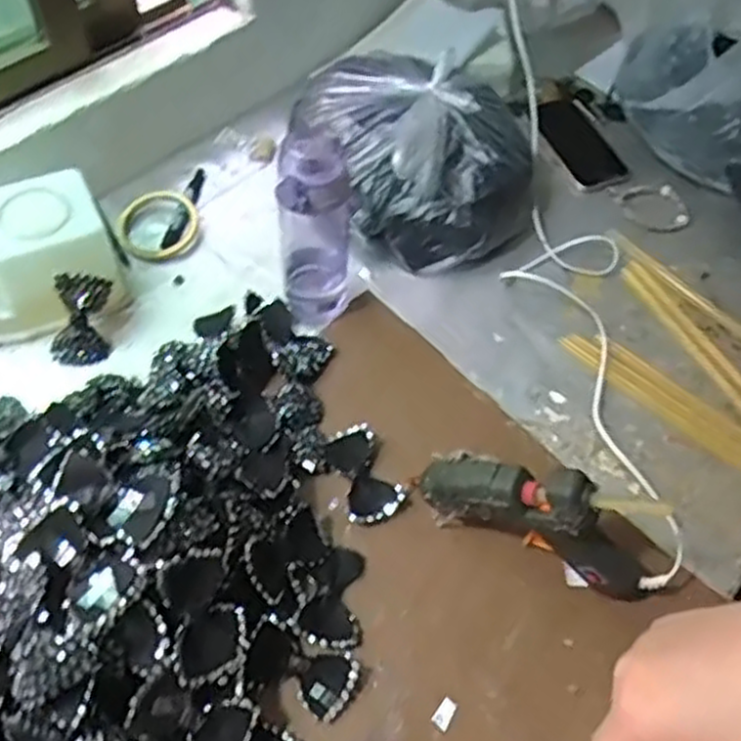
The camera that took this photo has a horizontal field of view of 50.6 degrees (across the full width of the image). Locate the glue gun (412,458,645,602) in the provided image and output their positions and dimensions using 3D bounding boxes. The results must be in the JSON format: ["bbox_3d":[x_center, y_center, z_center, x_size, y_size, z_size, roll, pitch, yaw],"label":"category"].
[{"bbox_3d":[0.142,0.124,0.660,0.210,0.139,0.047,27,59,13],"label":"glue gun"}]

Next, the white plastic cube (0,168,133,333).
[{"bbox_3d":[-0.323,-0.116,0.800,0.117,0.113,0.109,-21,61,-17],"label":"white plastic cube"}]

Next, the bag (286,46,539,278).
[{"bbox_3d":[0.048,-0.247,0.896,0.282,0.132,0.226,5,57,0],"label":"bag"}]

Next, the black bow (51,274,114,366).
[{"bbox_3d":[-0.294,-0.052,0.802,0.052,0.094,0.034,10,15,3],"label":"black bow"}]

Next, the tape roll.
[{"bbox_3d":[-0.244,-0.166,0.908,0.094,0.027,0.095,2,57,-3],"label":"tape roll"}]

